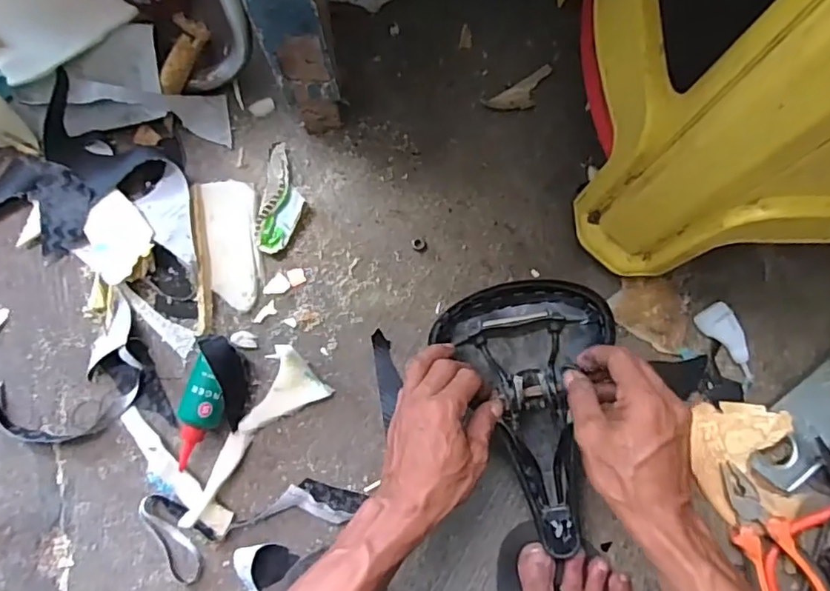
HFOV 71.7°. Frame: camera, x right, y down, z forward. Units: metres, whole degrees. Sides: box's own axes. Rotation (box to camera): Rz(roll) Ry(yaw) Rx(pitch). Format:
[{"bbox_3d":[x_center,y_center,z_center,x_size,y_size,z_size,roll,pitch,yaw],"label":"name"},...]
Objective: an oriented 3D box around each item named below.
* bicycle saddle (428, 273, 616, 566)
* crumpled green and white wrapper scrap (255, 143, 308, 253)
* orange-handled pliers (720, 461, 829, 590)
[{"bbox_3d":[0.109,0.107,0.526,0.147,0.067,0.247,-7,80,-2],"label":"bicycle saddle"},{"bbox_3d":[-0.136,-0.099,0.591,0.040,0.006,0.113,10,81,0],"label":"crumpled green and white wrapper scrap"},{"bbox_3d":[0.327,0.233,0.535,0.048,0.033,0.144,-28,83,-5],"label":"orange-handled pliers"}]

